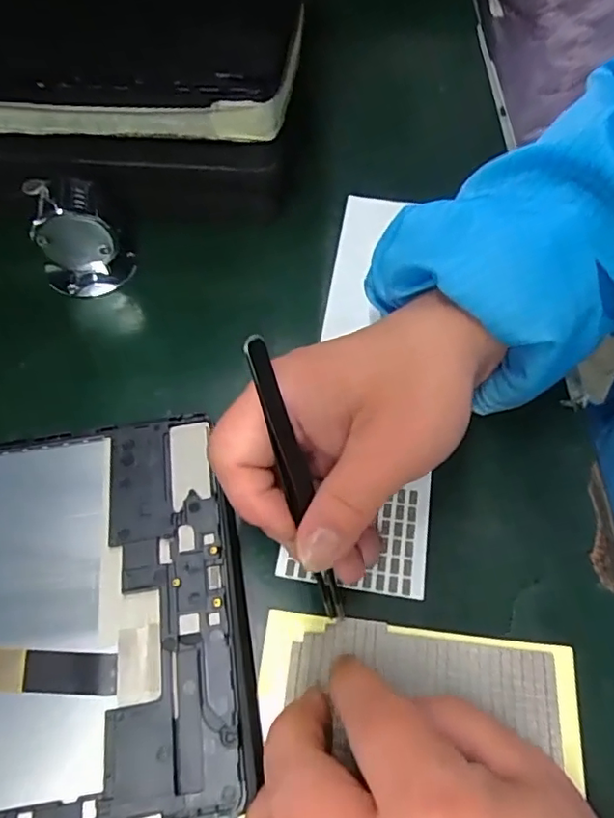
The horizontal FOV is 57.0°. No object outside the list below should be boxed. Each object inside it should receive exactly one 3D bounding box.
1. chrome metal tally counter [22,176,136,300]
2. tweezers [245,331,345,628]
[{"bbox_3d":[-0.130,-0.097,0.320,0.047,0.070,0.025,-20,61,-8],"label":"chrome metal tally counter"},{"bbox_3d":[-0.003,0.031,0.211,0.009,0.120,0.008,-18,19,-6],"label":"tweezers"}]

